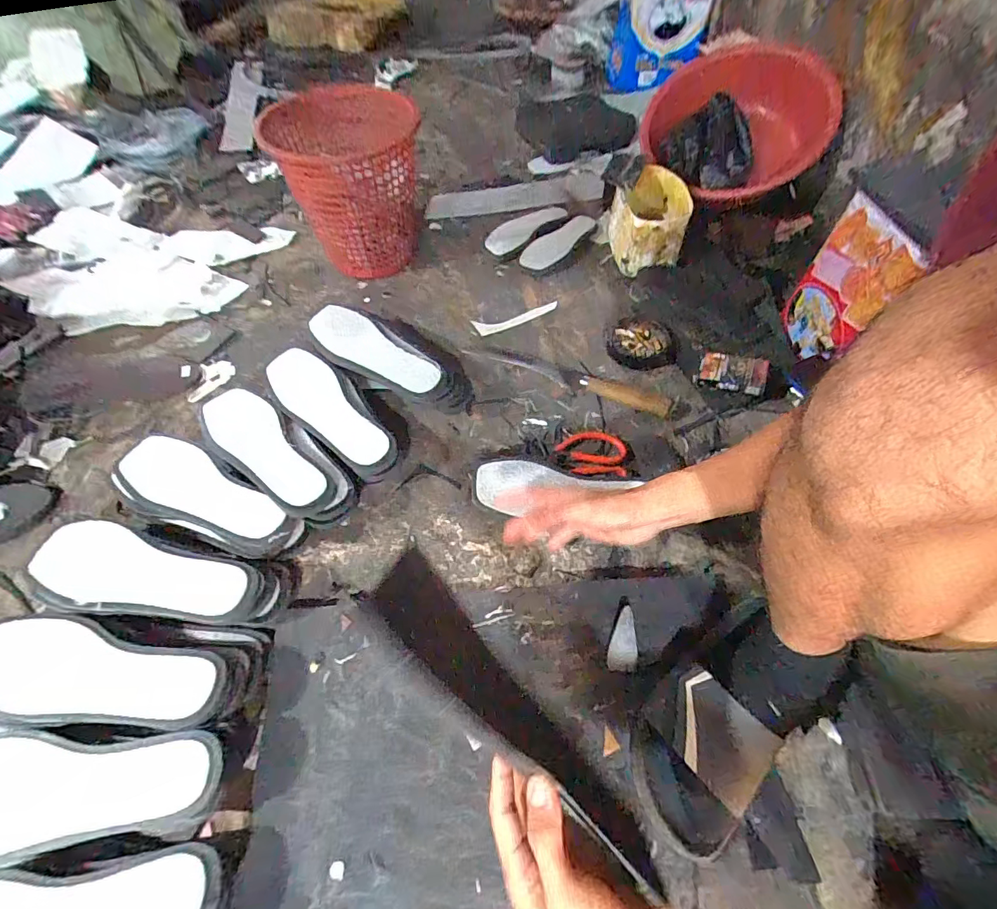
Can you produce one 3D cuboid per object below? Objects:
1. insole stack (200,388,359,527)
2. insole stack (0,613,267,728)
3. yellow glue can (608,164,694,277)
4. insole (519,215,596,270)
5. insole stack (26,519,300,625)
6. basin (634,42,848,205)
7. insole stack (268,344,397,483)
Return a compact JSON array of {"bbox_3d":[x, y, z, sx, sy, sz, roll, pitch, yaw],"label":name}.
[{"bbox_3d":[-0.313,-0.003,0.622,0.299,0.074,0.095,33,63,20],"label":"insole stack"},{"bbox_3d":[-0.389,0.229,0.464,0.255,0.070,0.093,6,58,4],"label":"insole stack"},{"bbox_3d":[0.283,-0.439,0.869,0.128,0.129,0.187,7,55,5],"label":"yellow glue can"},{"bbox_3d":[0.122,-0.437,0.924,0.063,0.019,0.197,36,64,21],"label":"insole"},{"bbox_3d":[-0.384,0.141,0.521,0.271,0.072,0.102,8,58,5],"label":"insole stack"},{"bbox_3d":[0.459,-0.640,0.887,0.376,0.130,0.294,-36,87,1],"label":"basin"},{"bbox_3d":[-0.241,-0.062,0.659,0.226,0.072,0.100,33,63,19],"label":"insole stack"}]

